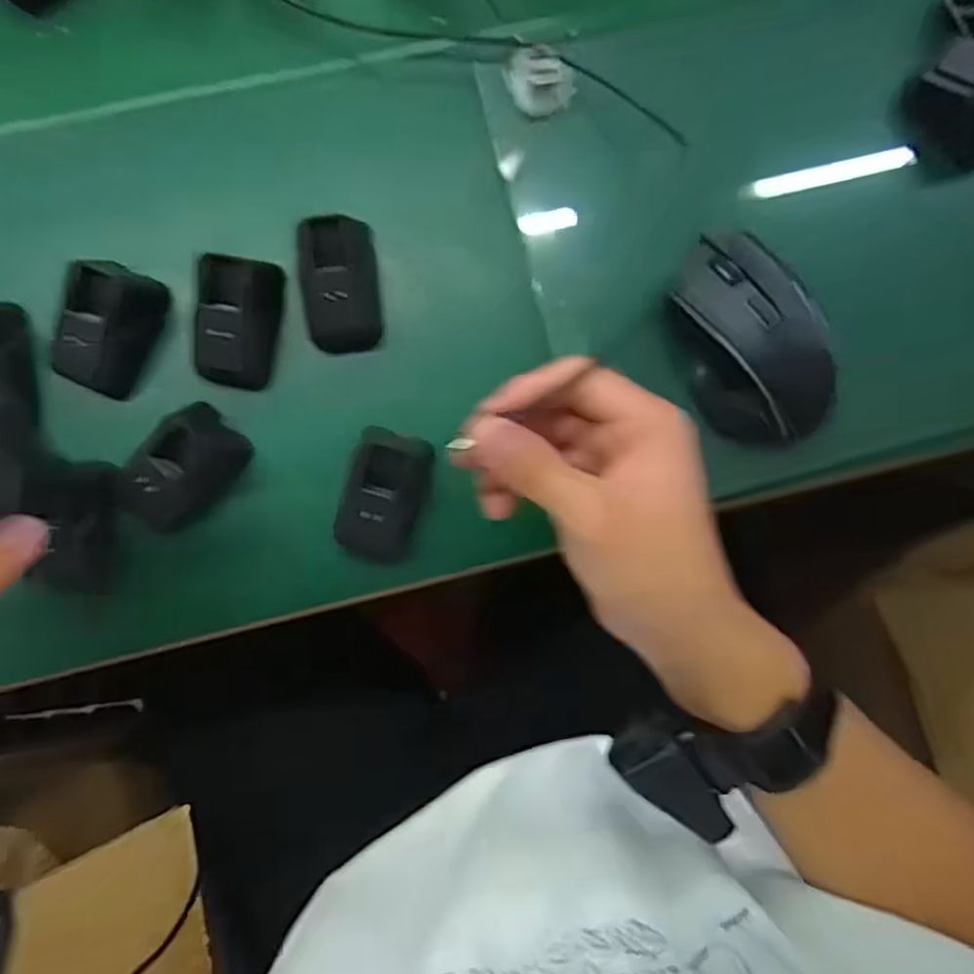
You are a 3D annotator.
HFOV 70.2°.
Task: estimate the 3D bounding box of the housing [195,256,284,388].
[{"bbox_3d":[-0.135,-0.089,0.374,0.040,0.041,0.067,10,87,-3],"label":"housing"}]

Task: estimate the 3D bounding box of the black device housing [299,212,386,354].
[{"bbox_3d":[-0.079,-0.111,0.376,0.039,0.046,0.066,-5,88,-4],"label":"black device housing"}]

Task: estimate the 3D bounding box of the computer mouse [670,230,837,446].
[{"bbox_3d":[0.146,-0.079,0.384,0.063,0.053,0.119,-26,90,-5],"label":"computer mouse"}]

